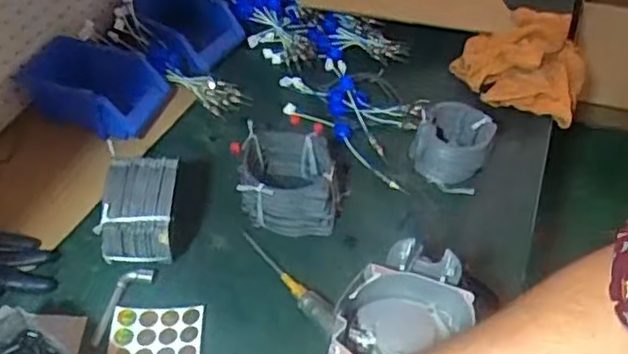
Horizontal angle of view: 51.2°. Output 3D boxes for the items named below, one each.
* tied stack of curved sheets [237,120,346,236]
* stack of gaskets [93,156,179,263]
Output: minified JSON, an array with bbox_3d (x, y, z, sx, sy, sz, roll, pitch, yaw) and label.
[{"bbox_3d":[-0.027,0.008,0.886,0.137,0.082,0.131,4,48,0],"label":"tied stack of curved sheets"},{"bbox_3d":[-0.206,0.049,0.798,0.084,0.110,0.109,2,48,-2],"label":"stack of gaskets"}]

